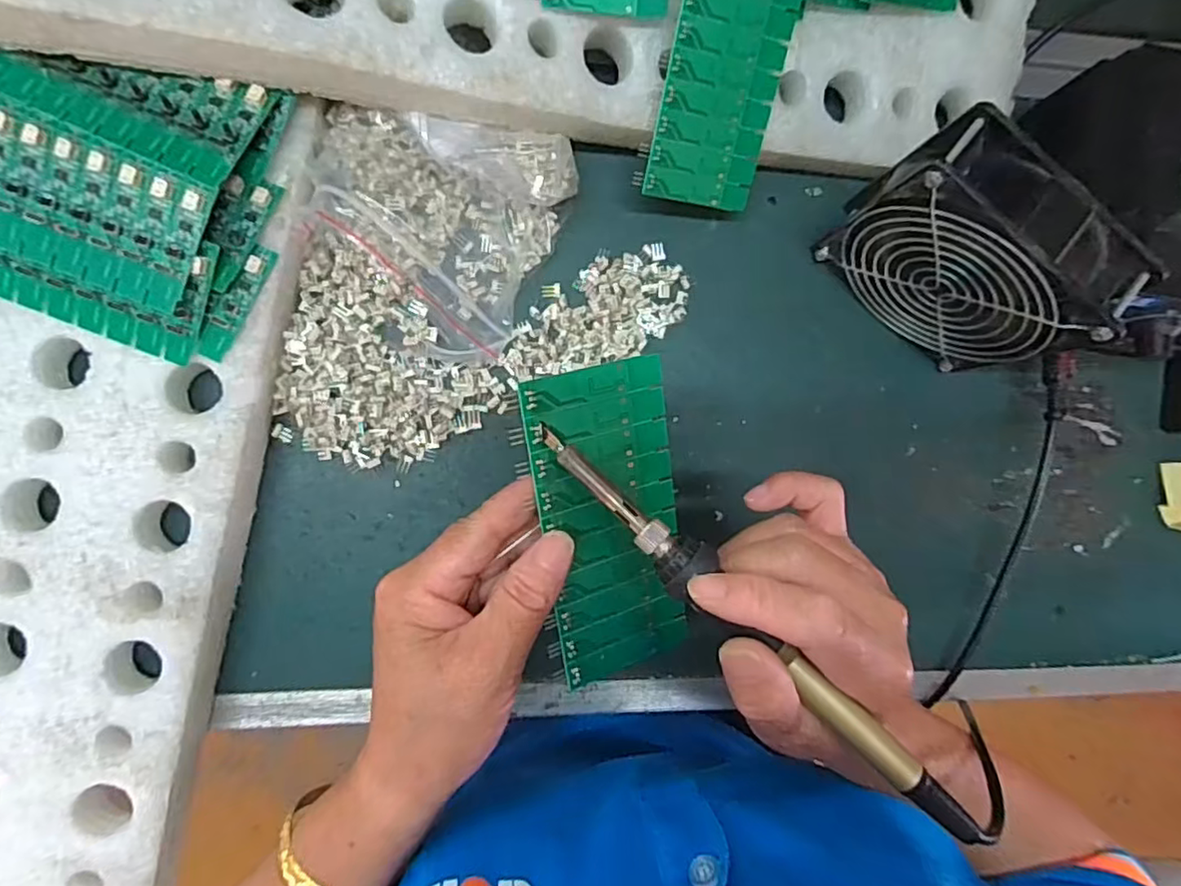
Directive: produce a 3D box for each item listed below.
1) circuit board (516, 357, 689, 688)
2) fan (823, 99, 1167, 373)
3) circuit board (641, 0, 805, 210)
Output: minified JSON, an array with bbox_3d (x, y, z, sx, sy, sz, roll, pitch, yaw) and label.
[{"bbox_3d":[0.010,0.036,0.269,0.062,0.005,0.138,-15,109,-23],"label":"circuit board"},{"bbox_3d":[0.195,-0.096,0.334,0.121,0.124,0.044,45,84,-5],"label":"fan"},{"bbox_3d":[0.071,-0.197,0.321,0.062,0.004,0.139,3,116,-18],"label":"circuit board"}]

